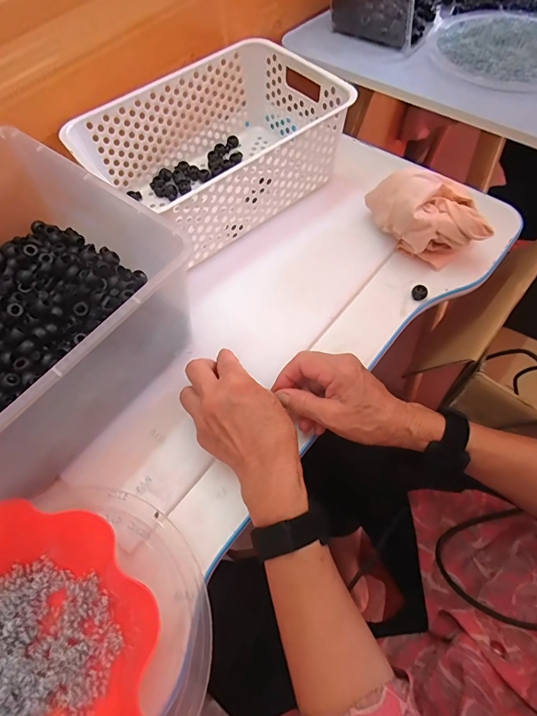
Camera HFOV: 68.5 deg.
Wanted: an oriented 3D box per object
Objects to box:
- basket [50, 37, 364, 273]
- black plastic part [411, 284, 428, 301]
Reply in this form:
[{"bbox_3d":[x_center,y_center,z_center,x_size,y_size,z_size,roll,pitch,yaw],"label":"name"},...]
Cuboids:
[{"bbox_3d":[-0.062,-0.262,0.507,0.293,0.107,0.204,-38,66,-15],"label":"basket"},{"bbox_3d":[0.178,-0.076,0.464,0.018,0.014,0.017,-2,62,3],"label":"black plastic part"}]

